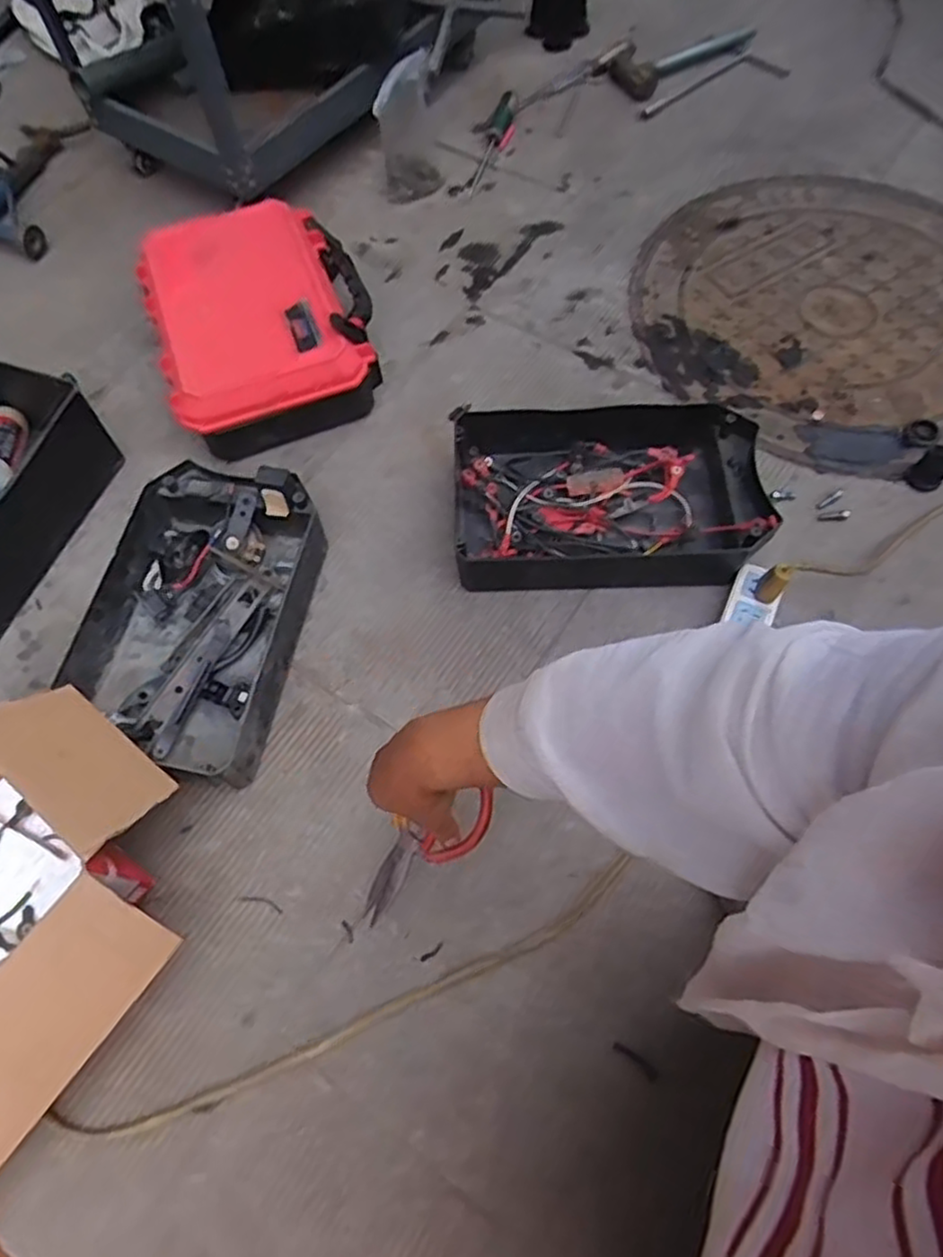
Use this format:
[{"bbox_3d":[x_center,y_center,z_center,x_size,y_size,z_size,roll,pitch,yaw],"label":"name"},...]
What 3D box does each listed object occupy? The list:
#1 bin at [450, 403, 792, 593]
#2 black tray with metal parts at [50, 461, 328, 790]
[{"bbox_3d":[0.162,-0.155,0.879,0.359,0.094,0.221,-2,64,1],"label":"bin"},{"bbox_3d":[-0.309,-0.016,0.811,0.224,0.071,0.347,8,65,6],"label":"black tray with metal parts"}]

